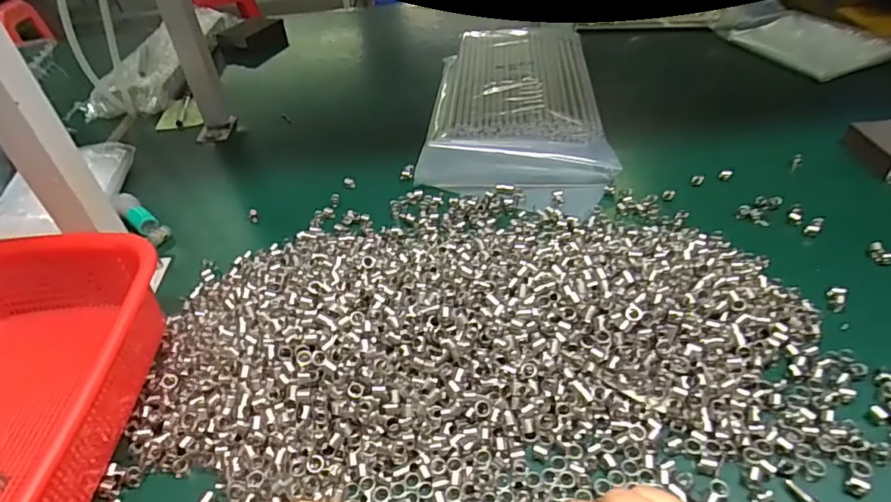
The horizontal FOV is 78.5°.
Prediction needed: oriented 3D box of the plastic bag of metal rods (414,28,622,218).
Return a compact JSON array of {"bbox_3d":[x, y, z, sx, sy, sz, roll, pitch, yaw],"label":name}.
[{"bbox_3d":[0.084,-0.186,0.671,0.203,0.037,0.412,-1,40,8],"label":"plastic bag of metal rods"}]

